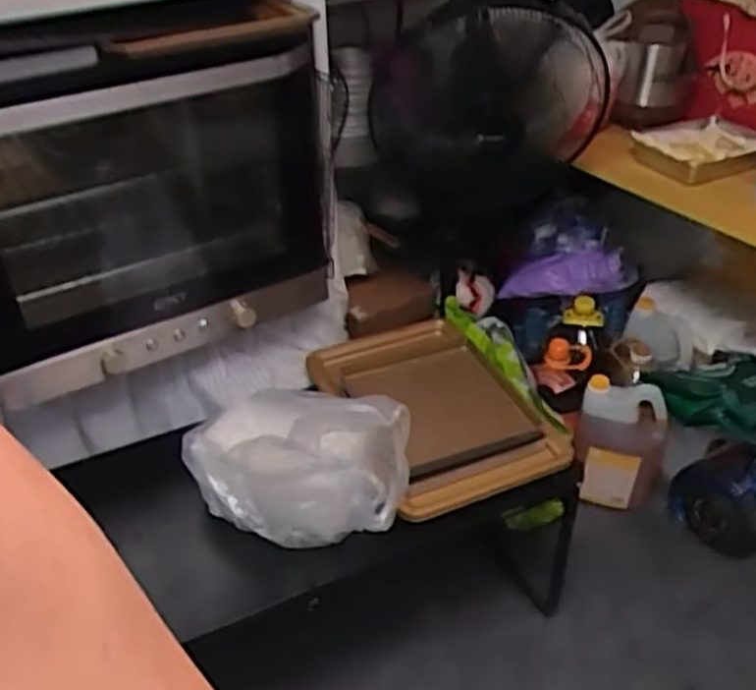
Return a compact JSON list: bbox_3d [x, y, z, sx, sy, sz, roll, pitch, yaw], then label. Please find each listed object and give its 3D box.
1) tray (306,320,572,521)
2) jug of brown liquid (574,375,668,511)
[{"bbox_3d":[0.104,0.107,1.485,0.342,0.051,0.487,-15,38,-18],"label":"tray"},{"bbox_3d":[0.557,0.244,1.820,0.194,0.310,0.107,11,38,17],"label":"jug of brown liquid"}]

